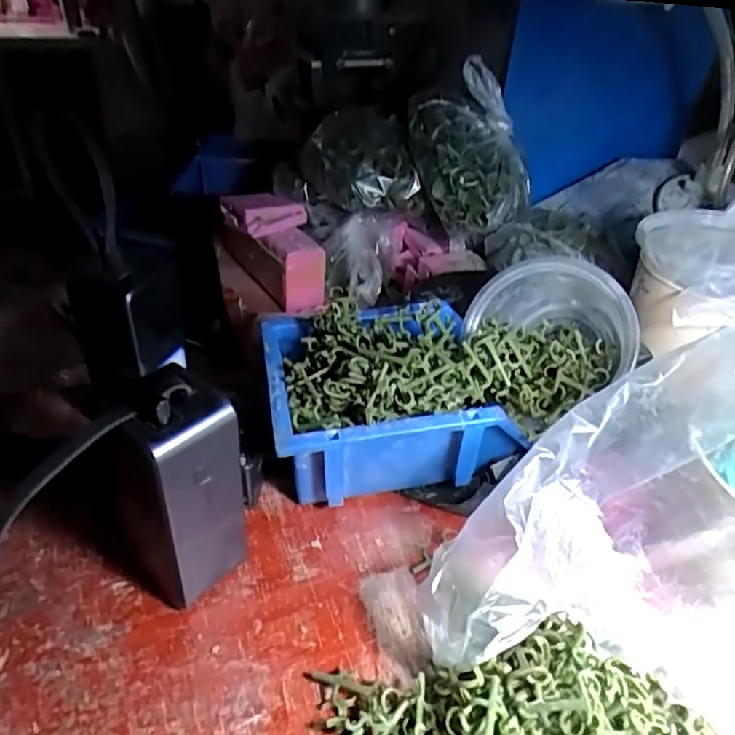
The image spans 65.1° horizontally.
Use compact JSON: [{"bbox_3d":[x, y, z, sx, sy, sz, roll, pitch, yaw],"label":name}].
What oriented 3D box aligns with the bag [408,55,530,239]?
[{"bbox_3d":[0.102,-0.208,0.558,0.115,0.128,0.084,16,38,17],"label":"bag"}]

